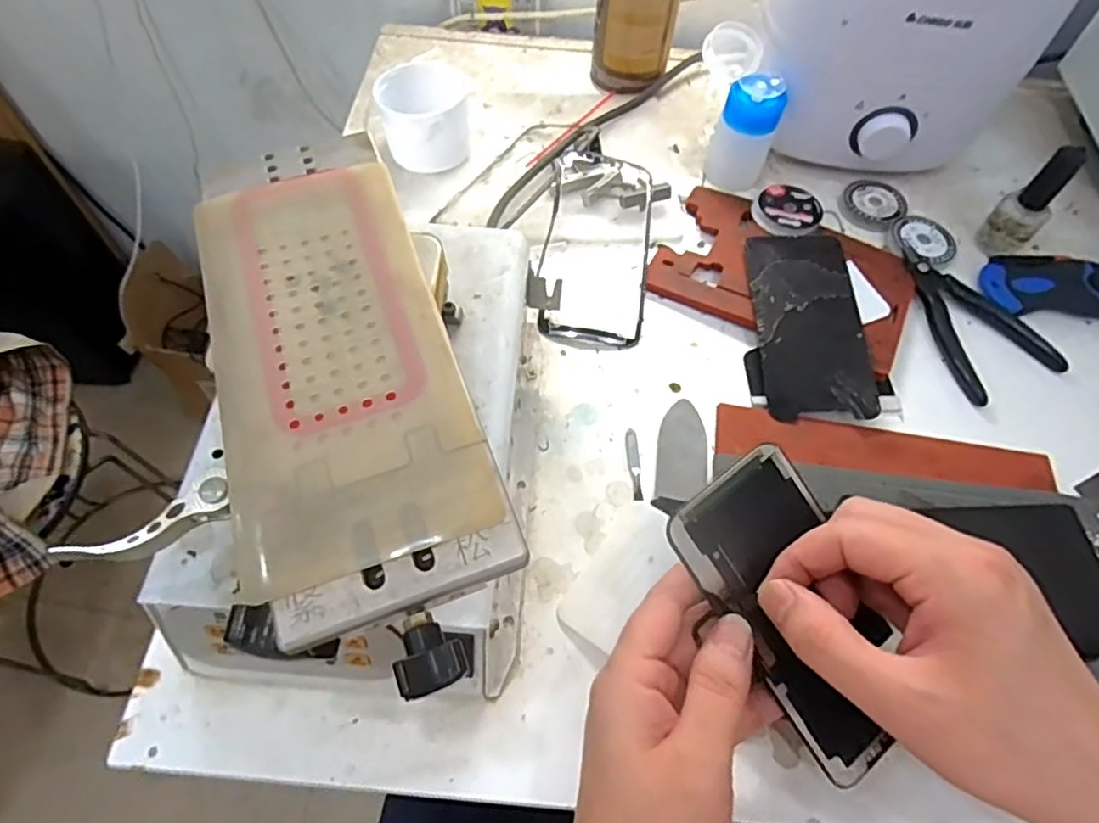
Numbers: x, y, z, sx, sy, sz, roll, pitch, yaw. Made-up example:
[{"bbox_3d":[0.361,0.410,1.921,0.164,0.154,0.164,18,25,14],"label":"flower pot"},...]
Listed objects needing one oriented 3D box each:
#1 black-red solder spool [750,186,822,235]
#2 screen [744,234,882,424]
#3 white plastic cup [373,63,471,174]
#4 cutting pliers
[{"bbox_3d":[0.173,-0.147,0.458,0.046,0.007,0.049,36,64,17],"label":"black-red solder spool"},{"bbox_3d":[0.168,-0.060,0.413,0.066,0.006,0.139,-1,65,2],"label":"screen"},{"bbox_3d":[-0.093,-0.219,0.475,0.062,0.051,0.066,1,60,-2],"label":"white plastic cup"},{"bbox_3d":[0.279,-0.065,0.425,0.070,0.007,0.115,-19,63,-13],"label":"cutting pliers"}]

